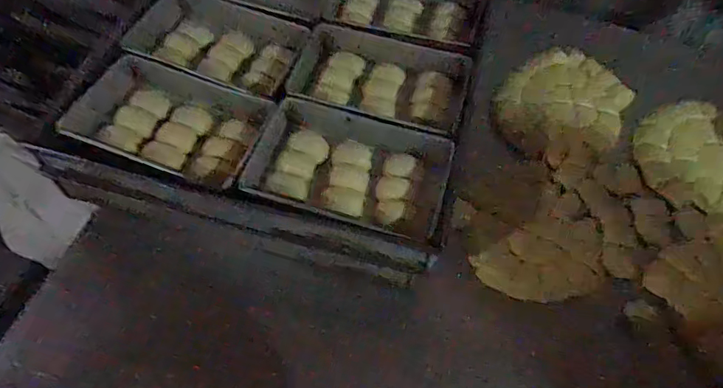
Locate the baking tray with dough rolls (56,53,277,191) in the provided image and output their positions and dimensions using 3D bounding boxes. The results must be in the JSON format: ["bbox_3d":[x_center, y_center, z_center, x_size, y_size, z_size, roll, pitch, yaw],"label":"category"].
[{"bbox_3d":[-0.212,-0.084,0.569,0.208,0.048,0.140,19,59,7],"label":"baking tray with dough rolls"}]

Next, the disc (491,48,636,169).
[{"bbox_3d":[0.286,-0.128,0.696,0.165,0.023,0.202,26,64,14],"label":"disc"}]

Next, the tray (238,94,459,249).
[{"bbox_3d":[-0.013,-0.031,0.551,0.201,0.038,0.141,17,59,6],"label":"tray"}]

